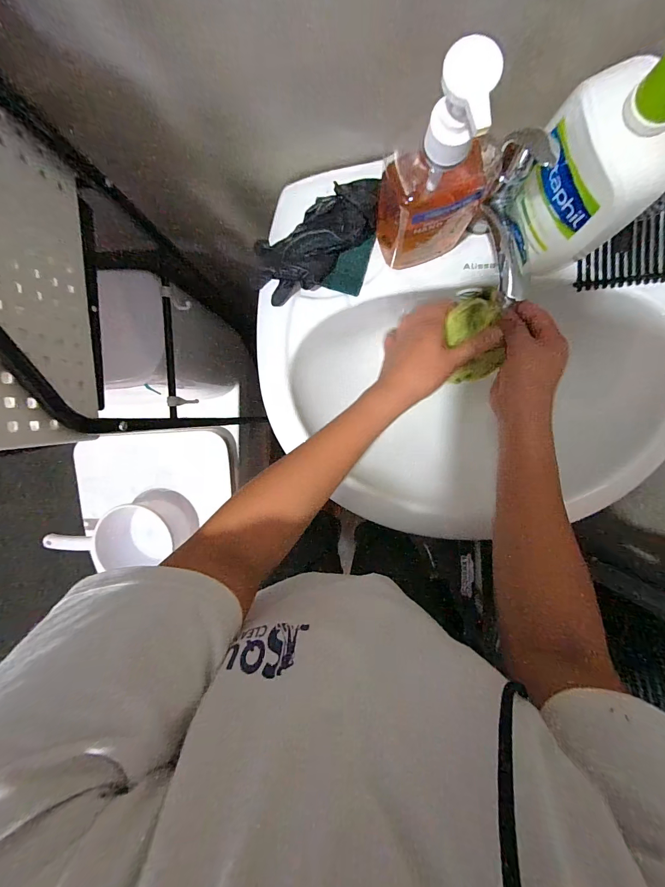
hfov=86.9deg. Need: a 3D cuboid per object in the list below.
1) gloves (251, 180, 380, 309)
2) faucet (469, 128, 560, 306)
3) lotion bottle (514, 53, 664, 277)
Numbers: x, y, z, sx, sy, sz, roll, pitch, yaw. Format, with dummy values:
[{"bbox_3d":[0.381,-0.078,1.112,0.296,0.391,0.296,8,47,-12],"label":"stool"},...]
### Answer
[{"bbox_3d":[-0.017,-0.208,0.363,0.148,0.026,0.065,-30,93,6],"label":"gloves"},{"bbox_3d":[0.151,-0.186,0.319,0.042,0.093,0.130,6,96,3],"label":"faucet"},{"bbox_3d":[0.198,-0.204,0.263,0.048,0.198,0.094,-29,93,6],"label":"lotion bottle"}]

